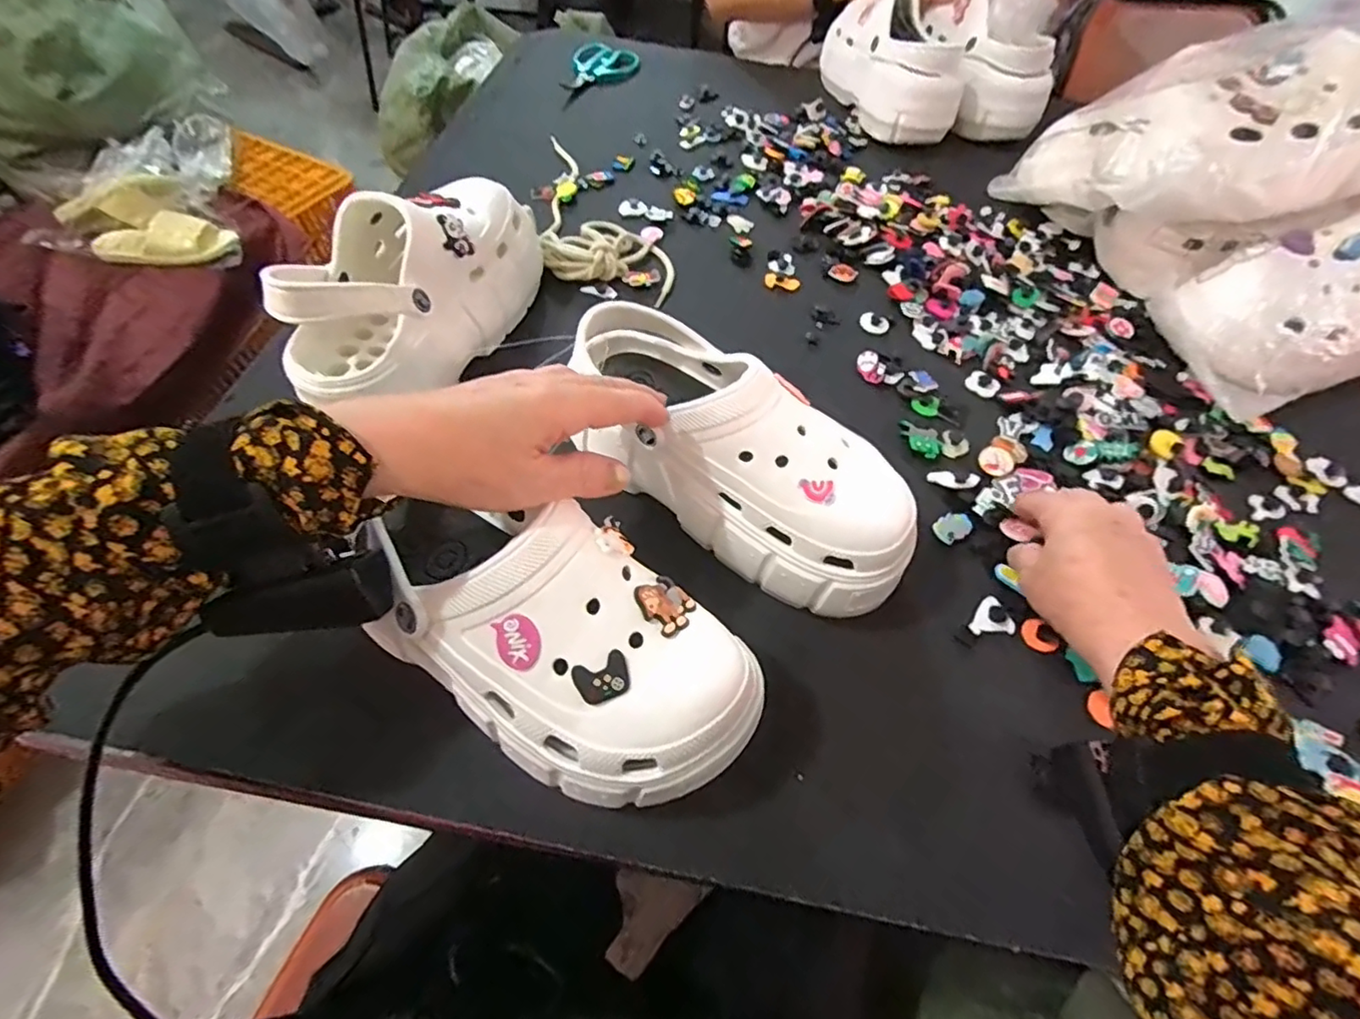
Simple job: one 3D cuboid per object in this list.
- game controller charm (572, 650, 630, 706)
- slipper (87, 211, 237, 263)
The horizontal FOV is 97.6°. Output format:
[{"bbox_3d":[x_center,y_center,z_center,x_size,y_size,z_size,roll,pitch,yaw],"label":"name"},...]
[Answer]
[{"bbox_3d":[-0.035,0.078,0.273,0.024,0.008,0.019,-17,73,-16],"label":"game controller charm"},{"bbox_3d":[-0.957,-0.501,1.094,0.235,0.080,0.066,0,57,-3],"label":"slipper"}]

